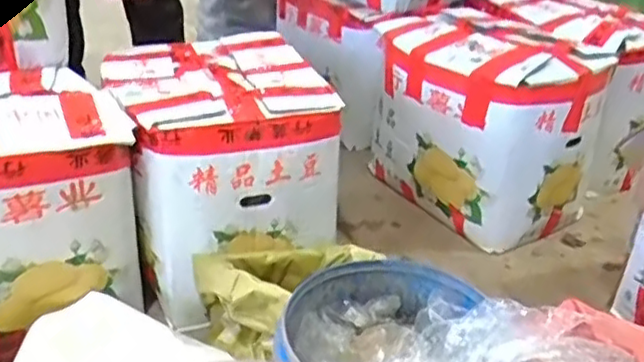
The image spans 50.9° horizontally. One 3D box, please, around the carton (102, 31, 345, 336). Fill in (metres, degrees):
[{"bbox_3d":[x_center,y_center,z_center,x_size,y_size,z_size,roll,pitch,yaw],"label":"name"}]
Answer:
[{"bbox_3d":[-0.190,-0.047,1.252,0.326,0.337,0.476,-7,30,-19],"label":"carton"}]

